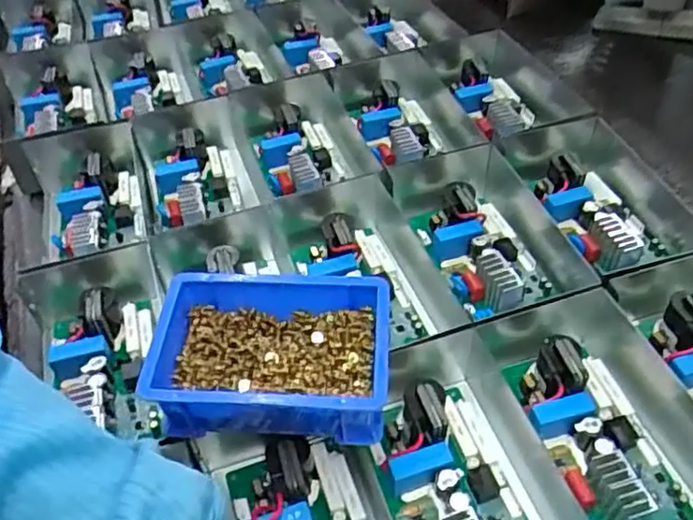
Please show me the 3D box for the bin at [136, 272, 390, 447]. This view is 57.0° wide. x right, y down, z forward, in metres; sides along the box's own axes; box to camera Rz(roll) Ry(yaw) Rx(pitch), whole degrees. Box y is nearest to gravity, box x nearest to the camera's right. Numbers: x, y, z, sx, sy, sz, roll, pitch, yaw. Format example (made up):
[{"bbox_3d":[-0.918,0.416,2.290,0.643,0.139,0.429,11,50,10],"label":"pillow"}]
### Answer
[{"bbox_3d":[-0.049,0.063,0.415,0.152,0.053,0.096,1,47,5],"label":"bin"}]

